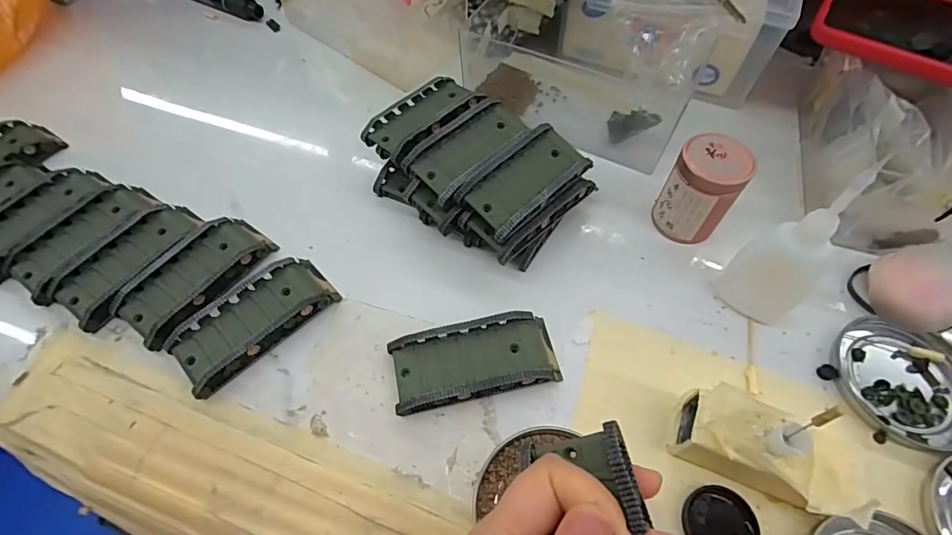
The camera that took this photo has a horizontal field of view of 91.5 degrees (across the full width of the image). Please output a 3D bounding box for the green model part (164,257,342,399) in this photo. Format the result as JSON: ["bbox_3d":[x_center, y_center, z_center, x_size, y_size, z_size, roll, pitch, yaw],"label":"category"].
[{"bbox_3d":[-0.140,0.030,0.292,0.096,0.018,0.047,-38,66,-22],"label":"green model part"}]

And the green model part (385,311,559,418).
[{"bbox_3d":[0.000,0.056,0.278,0.096,0.018,0.045,-10,59,-7],"label":"green model part"}]

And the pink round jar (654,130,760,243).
[{"bbox_3d":[0.152,-0.050,0.316,0.043,0.065,0.040,0,58,-1],"label":"pink round jar"}]

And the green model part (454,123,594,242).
[{"bbox_3d":[0.034,-0.061,0.306,0.088,0.017,0.045,-40,66,-23],"label":"green model part"}]

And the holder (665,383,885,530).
[{"bbox_3d":[0.148,0.095,0.237,0.087,0.044,0.045,17,59,10],"label":"holder"}]

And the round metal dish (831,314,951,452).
[{"bbox_3d":[0.255,0.066,0.275,0.077,0.008,0.078,0,58,-1],"label":"round metal dish"}]

